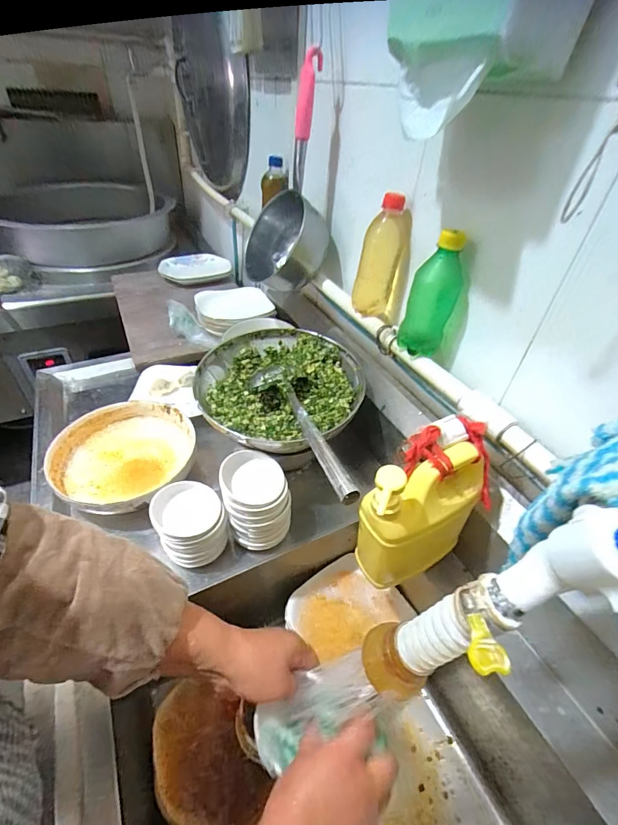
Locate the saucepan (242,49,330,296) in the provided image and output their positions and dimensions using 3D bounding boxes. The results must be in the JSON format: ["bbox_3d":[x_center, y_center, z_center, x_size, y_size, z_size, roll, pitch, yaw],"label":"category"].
[{"bbox_3d":[-0.042,-0.401,0.678,0.156,0.345,0.223,0,42,-5],"label":"saucepan"}]

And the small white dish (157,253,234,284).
[{"bbox_3d":[-0.371,-0.465,1.203,0.204,0.040,0.191,2,41,-2],"label":"small white dish"}]

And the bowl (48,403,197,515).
[{"bbox_3d":[-0.304,0.070,0.625,0.199,0.058,0.207,2,41,-2],"label":"bowl"}]

